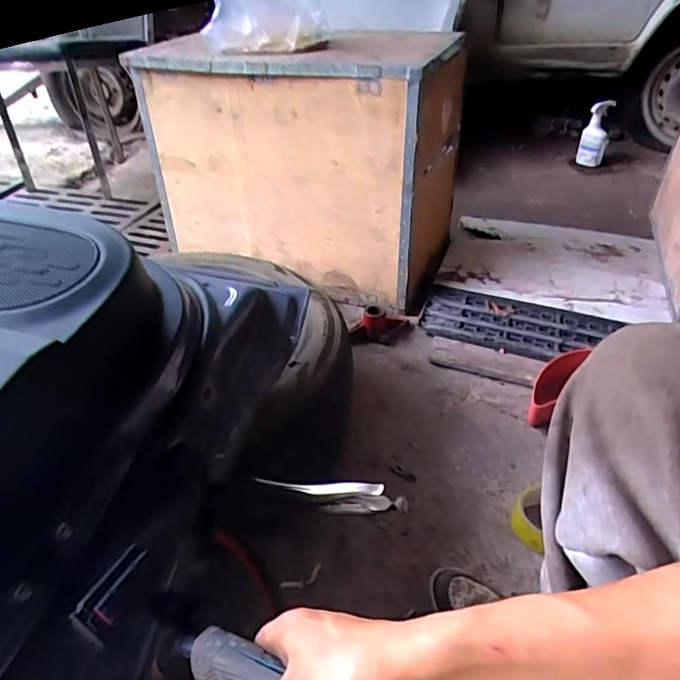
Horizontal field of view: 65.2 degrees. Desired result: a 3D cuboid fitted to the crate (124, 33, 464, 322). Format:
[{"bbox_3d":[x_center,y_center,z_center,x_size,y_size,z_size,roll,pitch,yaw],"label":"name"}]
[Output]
[{"bbox_3d":[-0.094,-0.405,1.263,0.649,0.550,0.326,14,39,17],"label":"crate"}]

